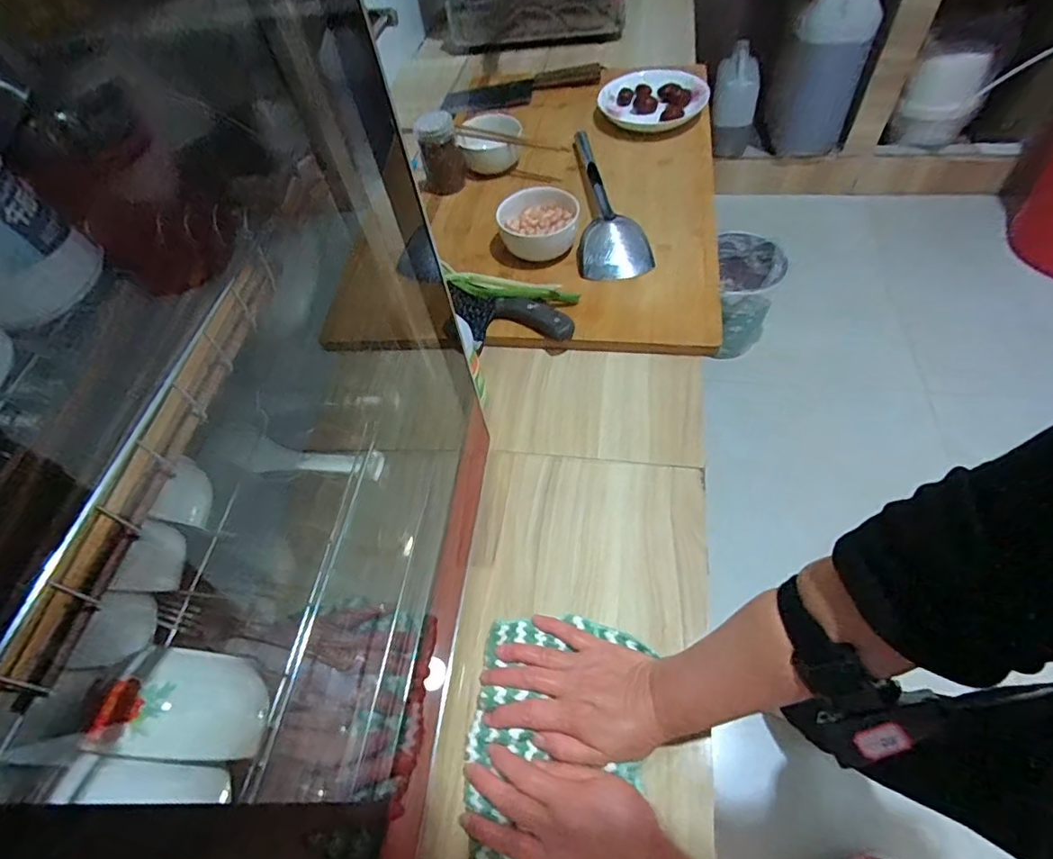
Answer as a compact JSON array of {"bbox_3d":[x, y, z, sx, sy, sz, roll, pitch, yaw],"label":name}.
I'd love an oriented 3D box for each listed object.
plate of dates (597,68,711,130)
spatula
[{"bbox_3d":[0.206,-0.536,0.875,0.171,0.033,0.146,4,57,9],"label":"plate of dates"},{"bbox_3d":[0.120,-0.332,0.760,0.093,0.032,0.306,-1,57,6],"label":"spatula"}]

